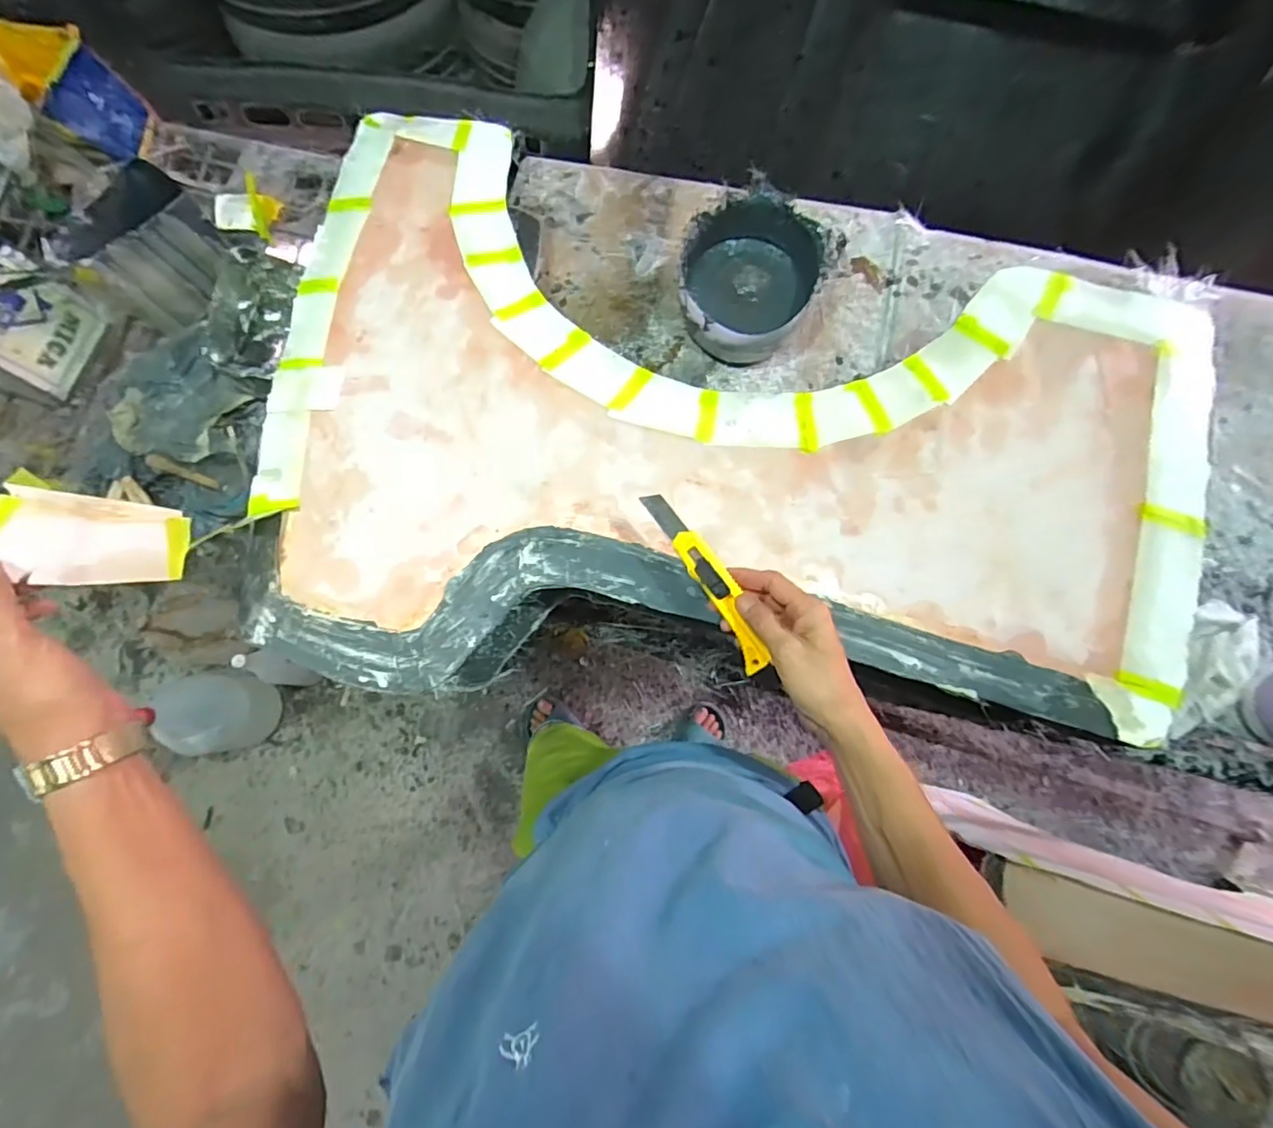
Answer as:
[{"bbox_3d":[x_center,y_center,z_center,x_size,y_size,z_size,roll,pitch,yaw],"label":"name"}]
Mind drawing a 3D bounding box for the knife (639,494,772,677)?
[{"bbox_3d":[0.061,0.012,0.468,0.026,0.018,0.167,-32,88,-5],"label":"knife"}]

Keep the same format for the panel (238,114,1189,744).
[{"bbox_3d":[0.070,-0.169,0.556,0.893,0.068,0.582,4,78,3],"label":"panel"}]

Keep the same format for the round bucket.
[{"bbox_3d":[0.141,-0.357,0.728,0.162,0.112,0.165,0,78,2],"label":"round bucket"}]

